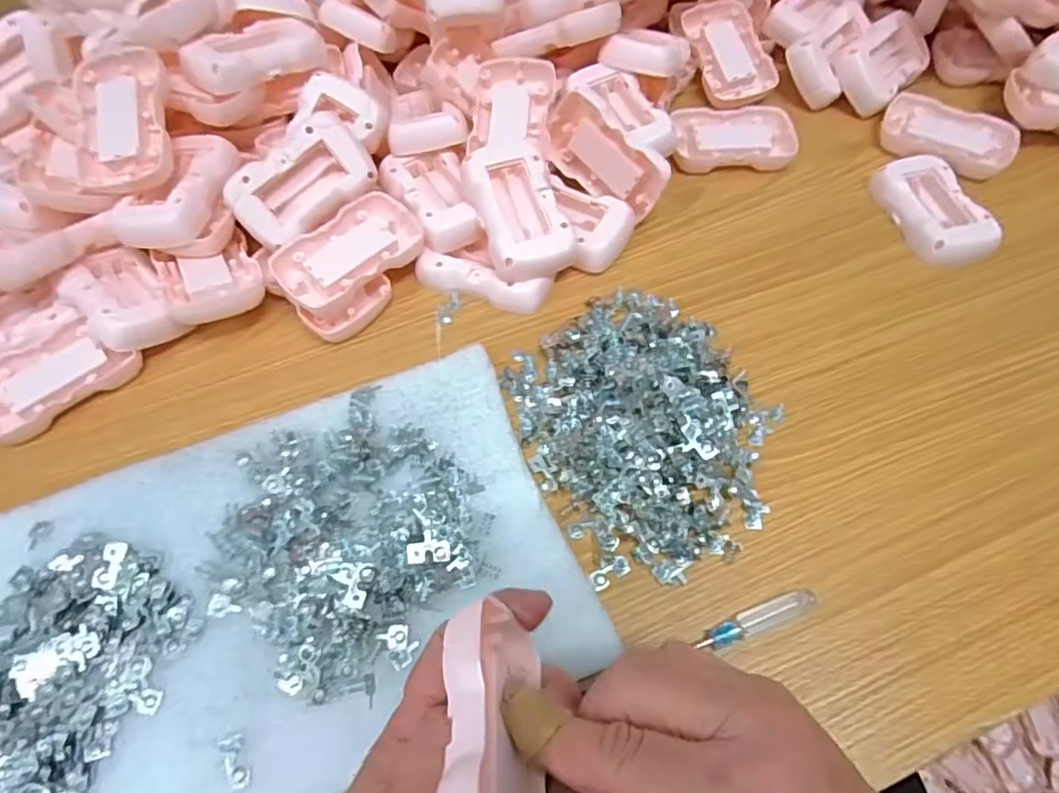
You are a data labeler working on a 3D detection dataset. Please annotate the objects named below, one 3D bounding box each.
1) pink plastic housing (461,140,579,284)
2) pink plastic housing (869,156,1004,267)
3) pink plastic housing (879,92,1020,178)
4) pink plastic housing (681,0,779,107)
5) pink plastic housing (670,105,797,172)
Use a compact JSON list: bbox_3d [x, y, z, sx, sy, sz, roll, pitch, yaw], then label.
[{"bbox_3d":[-0.008,-0.116,0.379,0.051,0.021,0.087,-21,81,-10],"label":"pink plastic housing"},{"bbox_3d":[0.269,-0.123,0.409,0.049,0.018,0.083,-15,62,-7],"label":"pink plastic housing"},{"bbox_3d":[0.300,-0.187,0.443,0.087,0.018,0.052,28,65,15],"label":"pink plastic housing"},{"bbox_3d":[0.154,-0.265,0.480,0.053,0.017,0.088,-14,78,0],"label":"pink plastic housing"},{"bbox_3d":[0.149,-0.186,0.449,0.085,0.018,0.052,-1,61,0],"label":"pink plastic housing"}]

